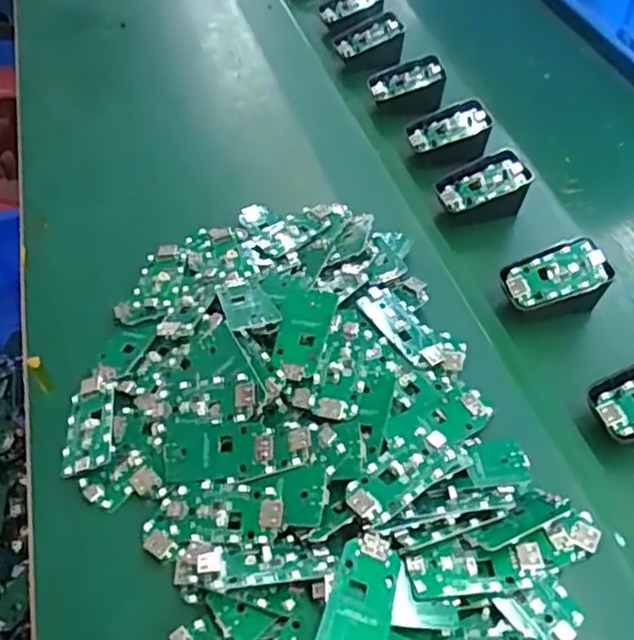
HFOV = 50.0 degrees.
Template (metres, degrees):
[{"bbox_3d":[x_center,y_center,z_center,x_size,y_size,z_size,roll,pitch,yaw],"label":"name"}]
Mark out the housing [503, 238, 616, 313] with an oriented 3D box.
[{"bbox_3d":[0.164,-0.025,0.468,0.069,0.029,0.042,-23,67,1],"label":"housing"}]

